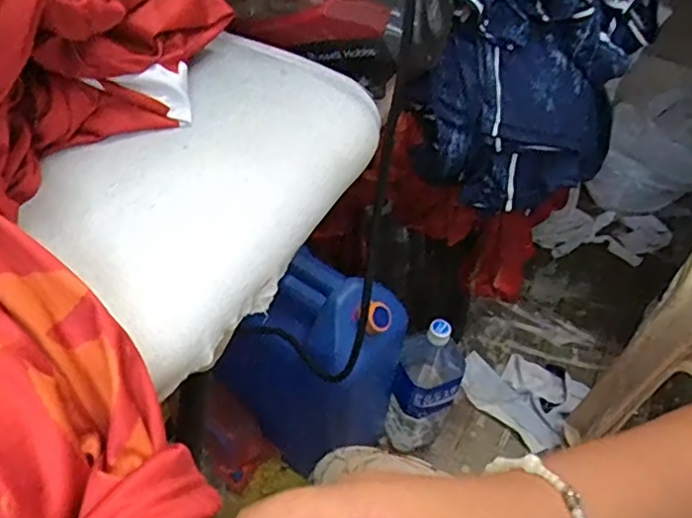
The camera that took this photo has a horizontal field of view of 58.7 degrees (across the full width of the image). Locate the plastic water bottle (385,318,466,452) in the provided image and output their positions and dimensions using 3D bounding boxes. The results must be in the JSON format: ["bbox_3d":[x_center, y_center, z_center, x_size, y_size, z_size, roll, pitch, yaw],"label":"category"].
[{"bbox_3d":[0.129,0.198,0.988,0.098,0.301,0.111,16,51,11],"label":"plastic water bottle"}]

